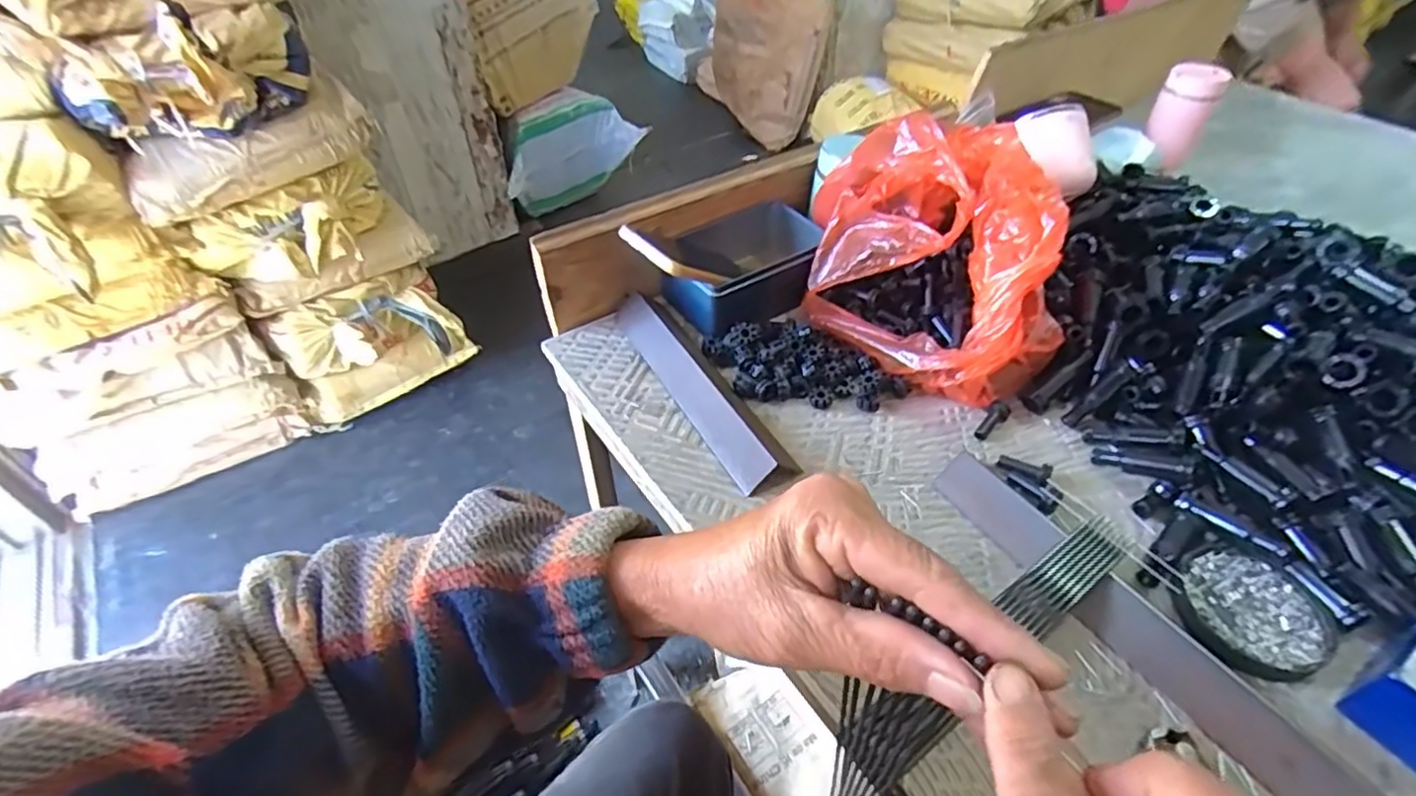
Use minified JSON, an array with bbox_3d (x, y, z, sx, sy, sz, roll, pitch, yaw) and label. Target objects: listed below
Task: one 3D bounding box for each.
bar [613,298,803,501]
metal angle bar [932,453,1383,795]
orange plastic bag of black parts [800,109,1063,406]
[{"bbox_3d":[-0.008,-0.017,0.555,0.051,0.025,0.242,-22,49,-20],"label":"bar"},{"bbox_3d":[0.257,0.138,0.406,0.035,0.027,0.277,-24,50,-22],"label":"metal angle bar"},{"bbox_3d":[0.198,-0.124,0.572,0.217,0.145,0.218,18,48,18],"label":"orange plastic bag of black parts"}]

